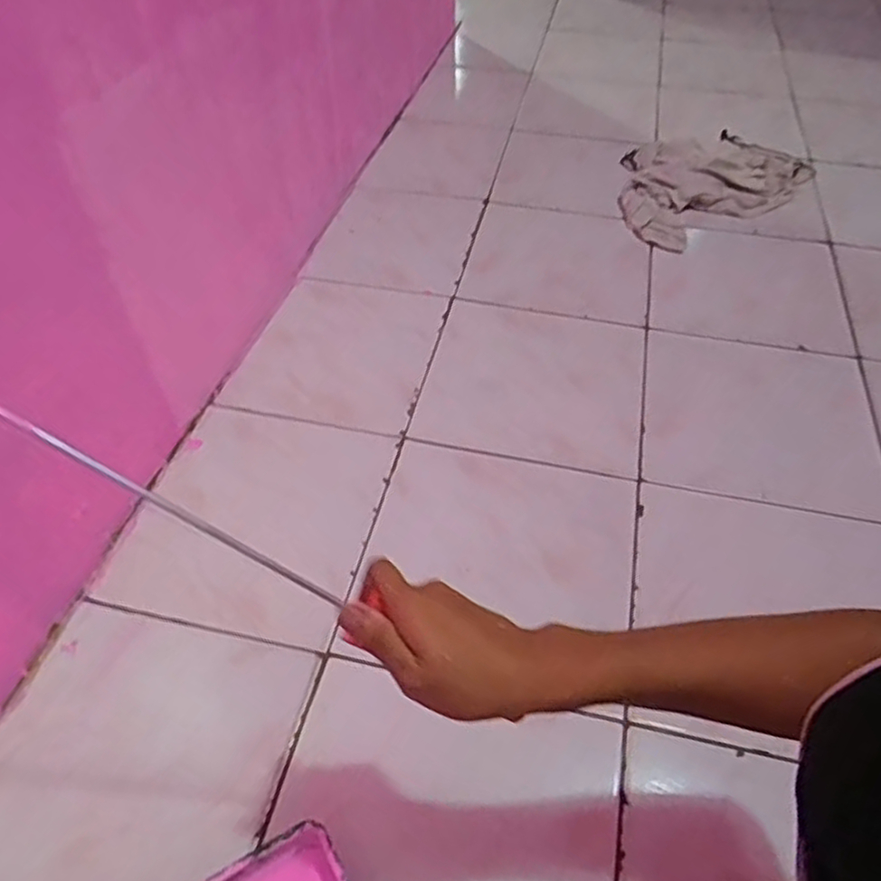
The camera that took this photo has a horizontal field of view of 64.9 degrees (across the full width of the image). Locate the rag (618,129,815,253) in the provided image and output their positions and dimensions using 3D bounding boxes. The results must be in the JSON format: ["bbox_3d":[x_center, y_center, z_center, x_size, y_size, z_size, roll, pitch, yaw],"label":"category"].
[{"bbox_3d":[0.499,-0.511,1.333,0.443,0.046,0.276,-27,55,-22],"label":"rag"}]

